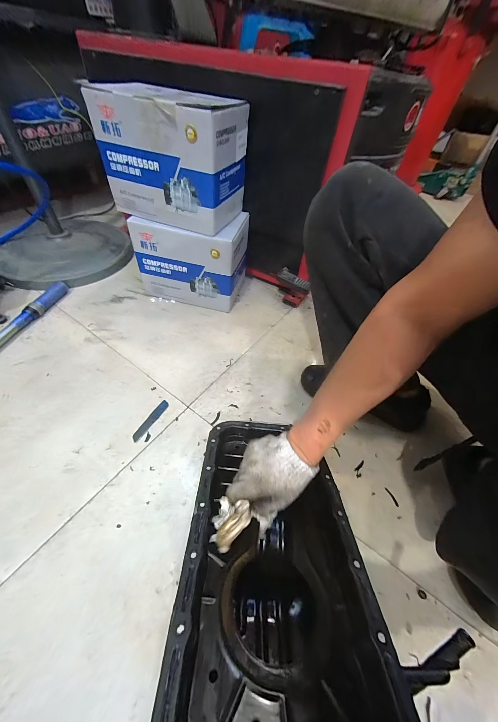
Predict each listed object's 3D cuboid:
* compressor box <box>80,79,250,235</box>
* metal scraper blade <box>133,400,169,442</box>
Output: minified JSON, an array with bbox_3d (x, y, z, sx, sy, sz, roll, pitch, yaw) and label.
[{"bbox_3d":[-0.165,-0.467,0.580,0.269,0.209,0.188,20,51,10],"label":"compressor box"},{"bbox_3d":[-0.202,0.121,0.516,0.019,0.004,0.098,25,52,14],"label":"metal scraper blade"}]

